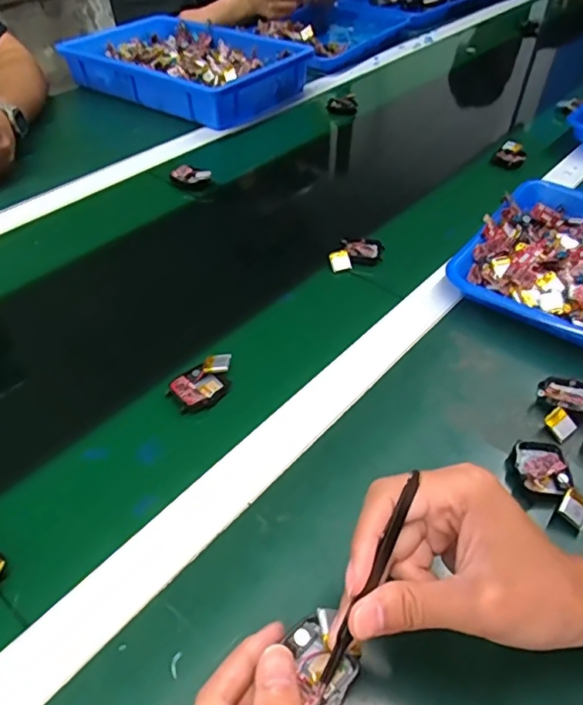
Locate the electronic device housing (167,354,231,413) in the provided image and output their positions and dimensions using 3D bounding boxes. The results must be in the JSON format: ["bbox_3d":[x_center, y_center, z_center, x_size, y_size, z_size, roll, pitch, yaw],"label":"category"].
[{"bbox_3d":[-0.071,0.025,0.449,0.058,0.015,0.041,-32,53,-29],"label":"electronic device housing"}]

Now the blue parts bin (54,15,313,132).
[{"bbox_3d":[-0.173,-0.485,0.908,0.360,0.050,0.257,26,50,24],"label":"blue parts bin"}]

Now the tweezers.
[{"bbox_3d":[0.038,0.111,0.260,0.007,0.007,0.103,24,80,21],"label":"tweezers"}]

